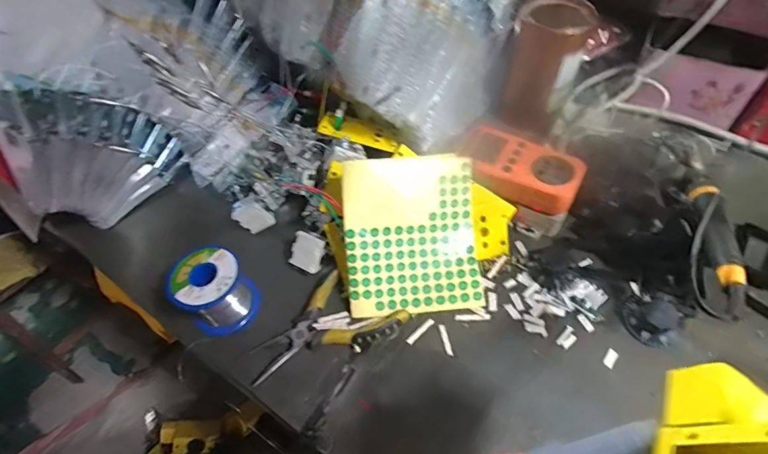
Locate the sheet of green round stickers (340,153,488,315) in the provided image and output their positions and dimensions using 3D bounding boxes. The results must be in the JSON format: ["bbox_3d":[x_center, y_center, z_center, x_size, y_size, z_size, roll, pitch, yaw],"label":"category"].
[{"bbox_3d":[0.030,0.008,0.404,0.130,0.020,0.148,-5,92,-10],"label":"sheet of green round stickers"}]

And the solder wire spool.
[{"bbox_3d":[-0.163,0.064,0.402,0.063,0.064,0.061,-2,54,3],"label":"solder wire spool"}]

